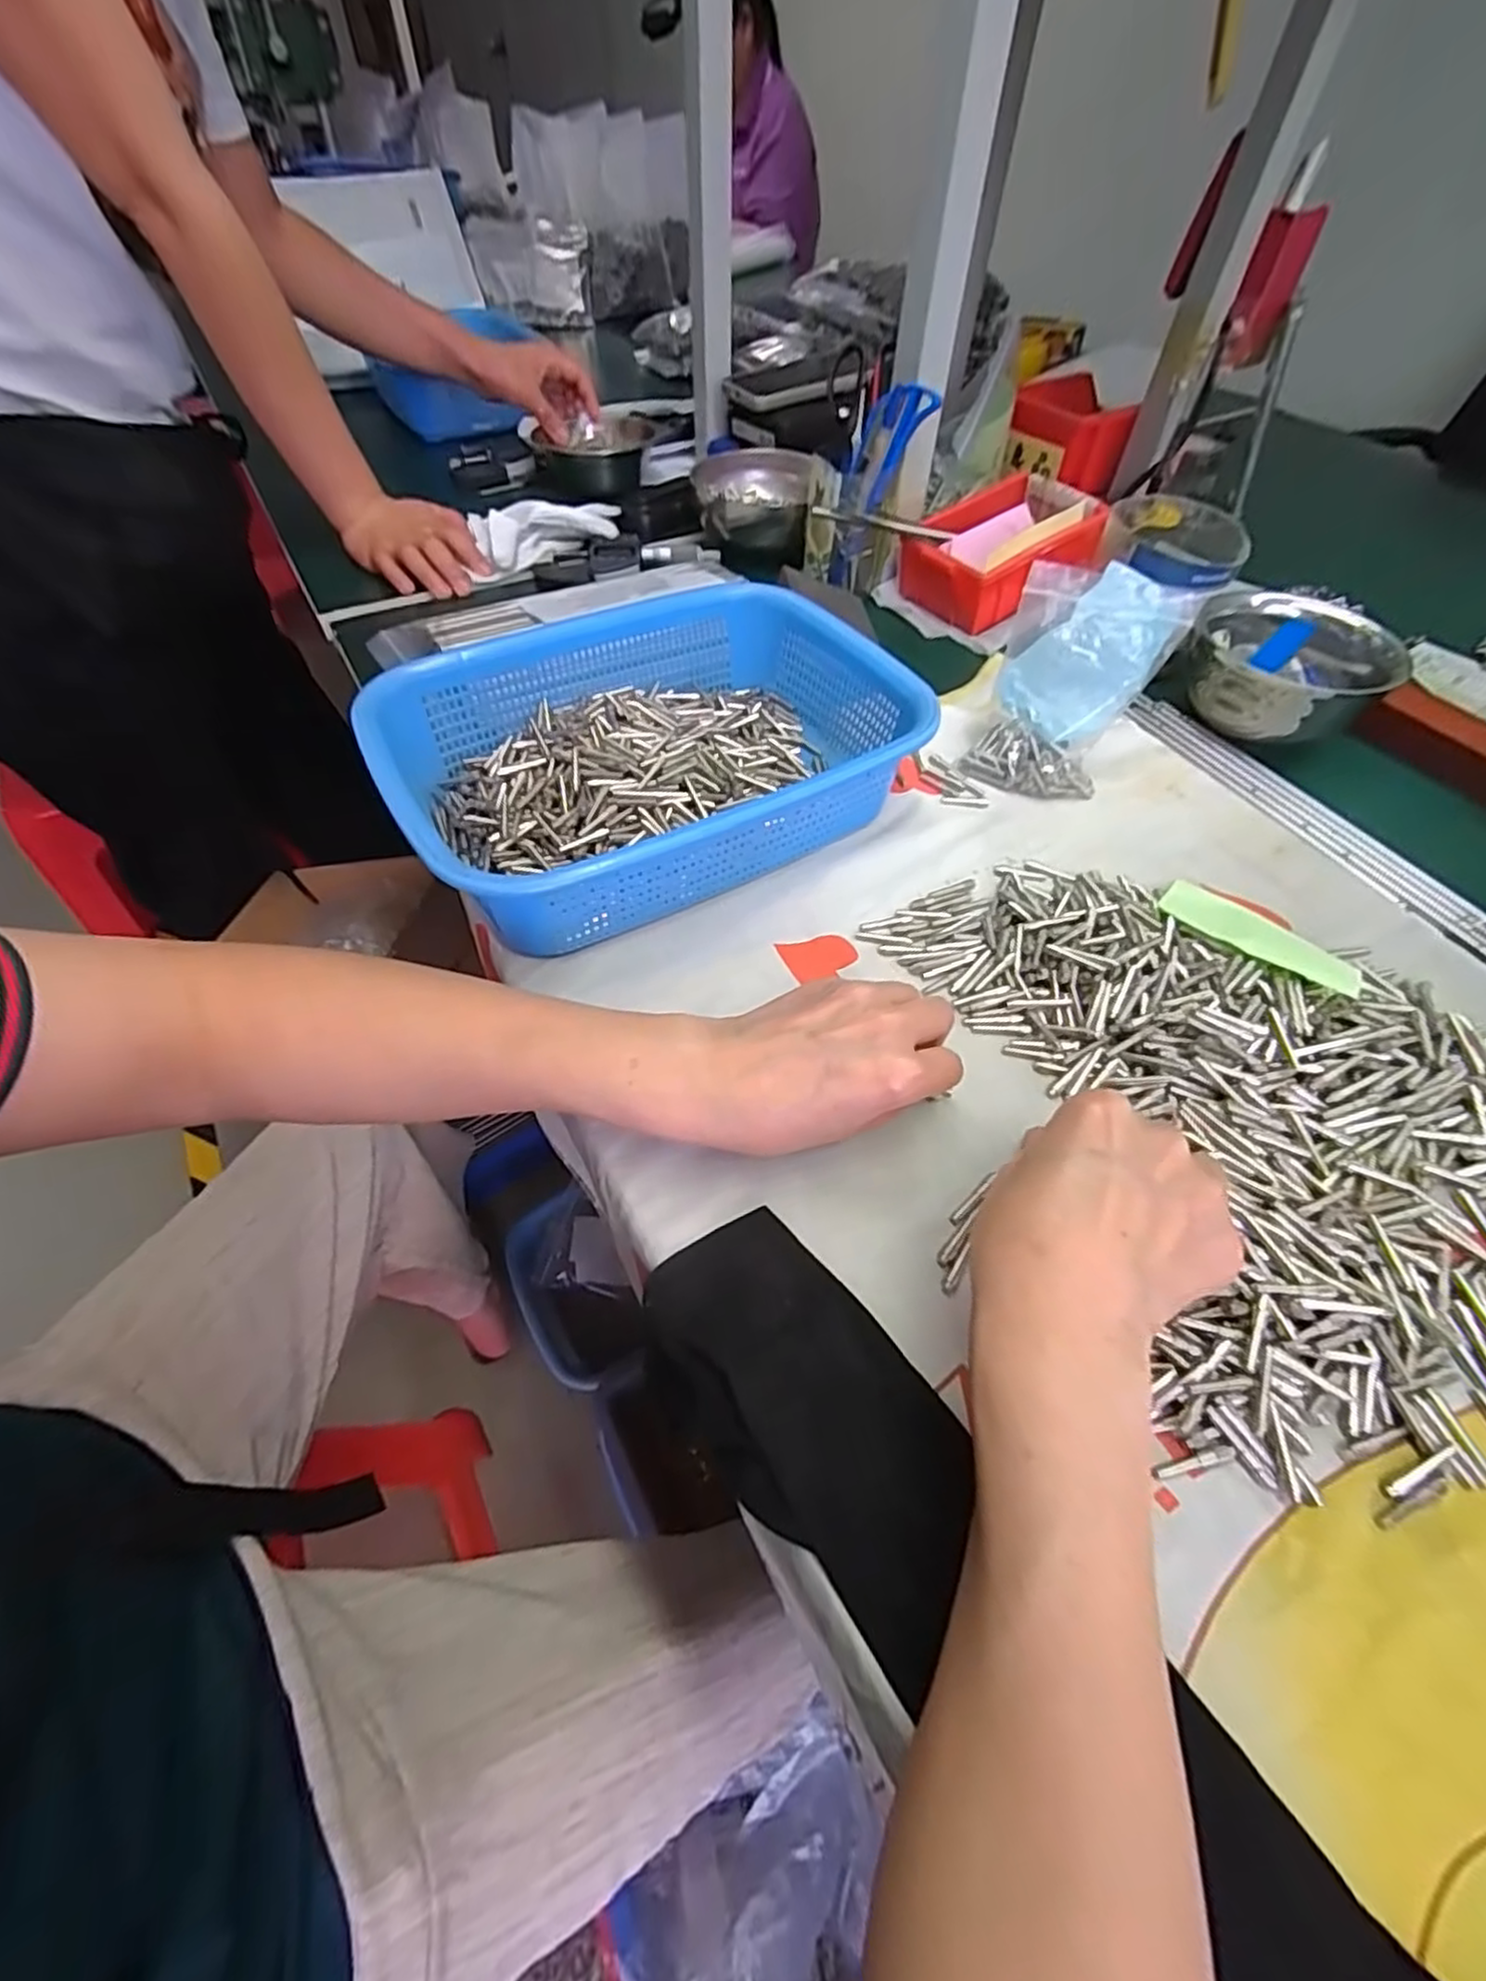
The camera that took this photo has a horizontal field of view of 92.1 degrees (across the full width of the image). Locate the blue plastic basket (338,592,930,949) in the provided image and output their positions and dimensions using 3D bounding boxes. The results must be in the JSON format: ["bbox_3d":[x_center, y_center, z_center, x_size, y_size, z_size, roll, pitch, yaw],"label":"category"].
[{"bbox_3d":[-0.049,-0.138,0.417,0.278,0.073,0.209,-27,58,-20],"label":"blue plastic basket"}]

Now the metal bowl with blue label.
[{"bbox_3d":[0.367,-0.217,0.490,0.119,0.065,0.105,28,57,18],"label":"metal bowl with blue label"}]

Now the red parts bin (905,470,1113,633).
[{"bbox_3d":[0.214,-0.362,0.596,0.146,0.068,0.109,-22,57,-17],"label":"red parts bin"}]

